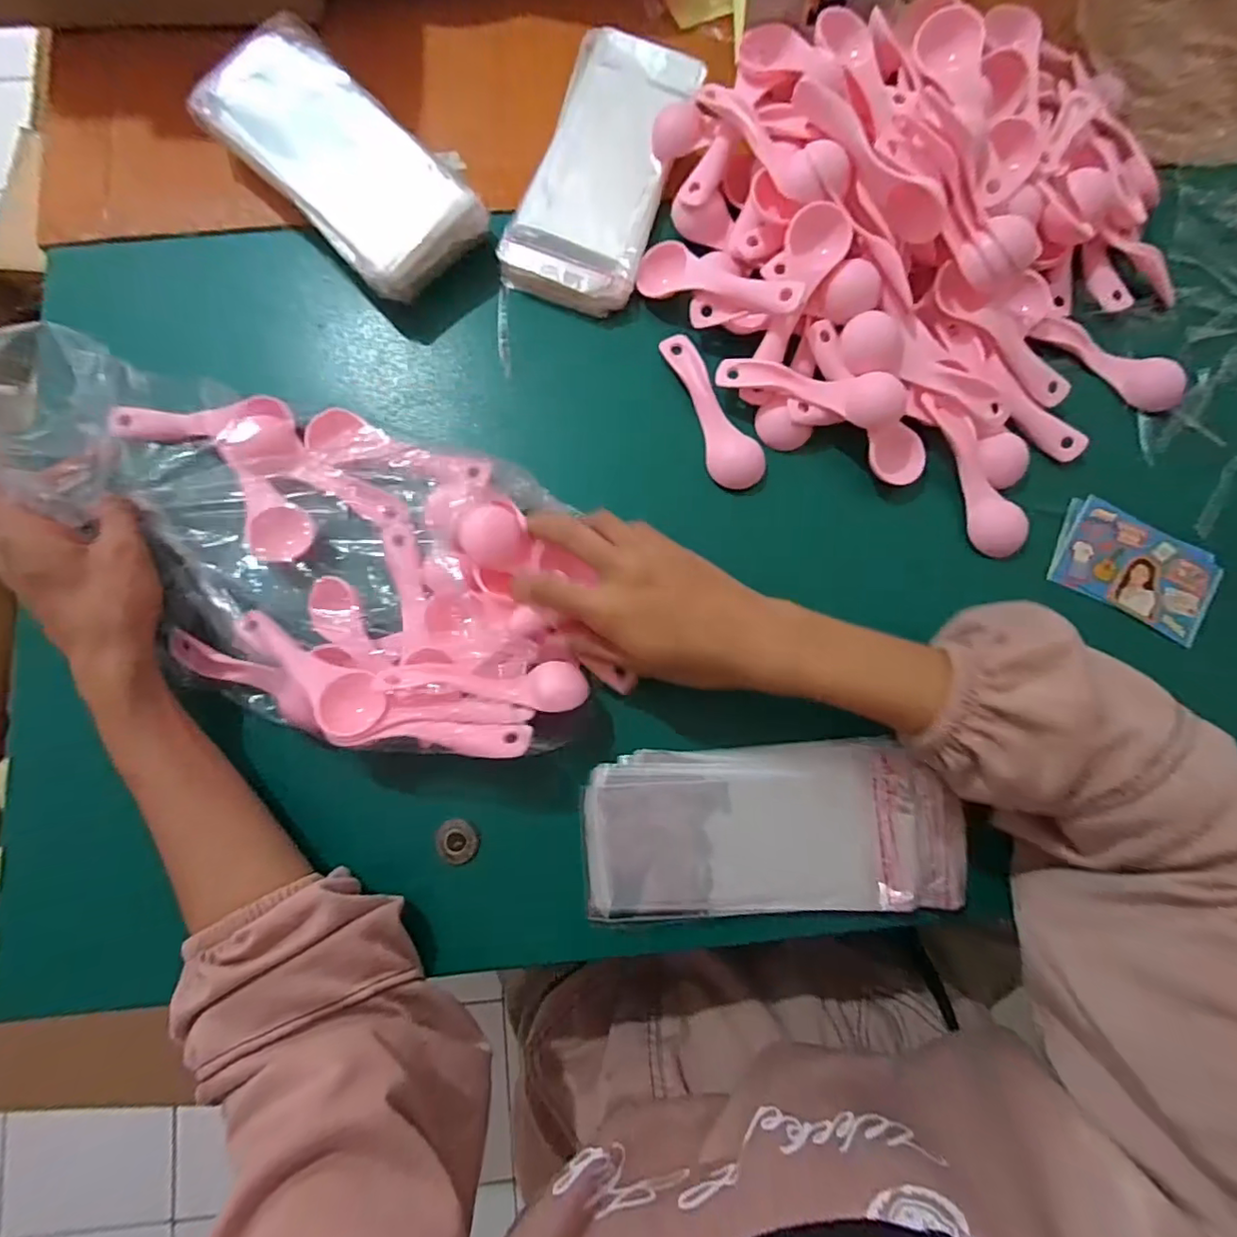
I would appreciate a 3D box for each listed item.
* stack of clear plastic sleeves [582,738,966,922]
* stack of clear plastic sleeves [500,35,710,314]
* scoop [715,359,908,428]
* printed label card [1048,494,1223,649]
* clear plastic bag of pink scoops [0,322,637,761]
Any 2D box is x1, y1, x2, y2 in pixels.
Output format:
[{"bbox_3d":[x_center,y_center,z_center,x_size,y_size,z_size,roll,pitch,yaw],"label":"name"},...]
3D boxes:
[{"bbox_3d":[0.085,0.119,0.317,0.204,0.017,0.089,-2,82,-2],"label":"stack of clear plastic sleeves"},{"bbox_3d":[-0.012,-0.299,0.380,0.086,0.021,0.191,18,82,1],"label":"stack of clear plastic sleeves"},{"bbox_3d":[0.118,-0.142,0.344,0.111,0.019,0.028,15,82,0],"label":"scoop"},{"bbox_3d":[0.327,-0.033,0.353,0.095,0.006,0.068,29,82,2],"label":"printed label card"},{"bbox_3d":[-0.167,-0.043,0.301,0.342,0.082,0.187,30,82,2],"label":"clear plastic bag of pink scoops"}]

